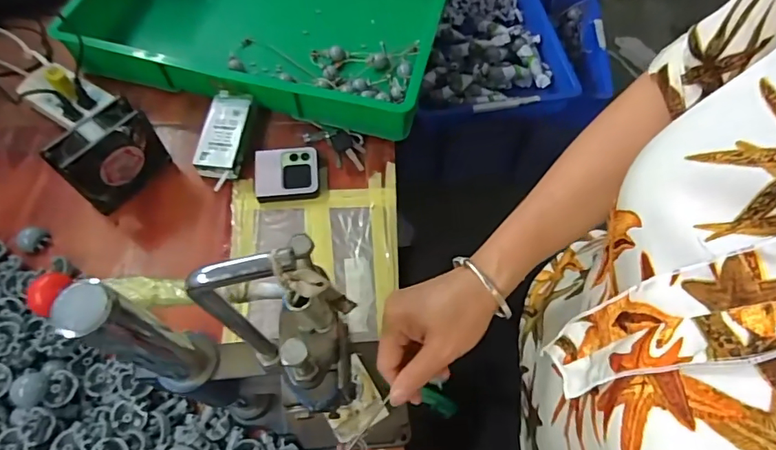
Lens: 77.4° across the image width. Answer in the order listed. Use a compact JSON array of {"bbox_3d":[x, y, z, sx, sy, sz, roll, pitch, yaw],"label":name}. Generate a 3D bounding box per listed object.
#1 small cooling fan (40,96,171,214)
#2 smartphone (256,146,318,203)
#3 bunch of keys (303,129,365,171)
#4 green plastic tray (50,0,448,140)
[{"bbox_3d":[-0.362,-0.091,0.641,0.049,0.115,0.123,38,67,16],"label":"small cooling fan"},{"bbox_3d":[-0.140,-0.072,0.674,0.085,0.018,0.079,-5,63,-6],"label":"smartphone"},{"bbox_3d":[-0.080,-0.115,0.706,0.094,0.017,0.059,10,63,2],"label":"bunch of keys"},{"bbox_3d":[-0.198,-0.348,0.782,0.551,0.091,0.370,16,63,6],"label":"green plastic tray"}]

